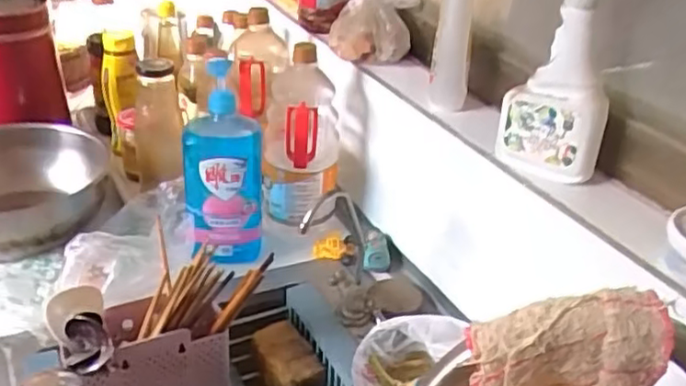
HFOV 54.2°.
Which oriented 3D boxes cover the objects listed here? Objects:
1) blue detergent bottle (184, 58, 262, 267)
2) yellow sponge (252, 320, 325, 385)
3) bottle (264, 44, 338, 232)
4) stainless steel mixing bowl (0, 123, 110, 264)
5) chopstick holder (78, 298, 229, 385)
[{"bbox_3d":[-0.165,-0.034,0.929,0.108,0.293,0.072,0,31,-8],"label":"blue detergent bottle"},{"bbox_3d":[-0.074,0.225,0.894,0.061,0.034,0.117,-12,35,-26],"label":"yellow sponge"},{"bbox_3d":[-0.065,-0.087,1.018,0.110,0.270,0.092,5,31,0],"label":"bottle"},{"bbox_3d":[-0.519,0.012,1.034,0.277,0.124,0.304,3,31,-2],"label":"stainless steel mixing bowl"},{"bbox_3d":[-0.239,0.207,0.825,0.179,0.132,0.094,-14,35,-28],"label":"chopstick holder"}]

